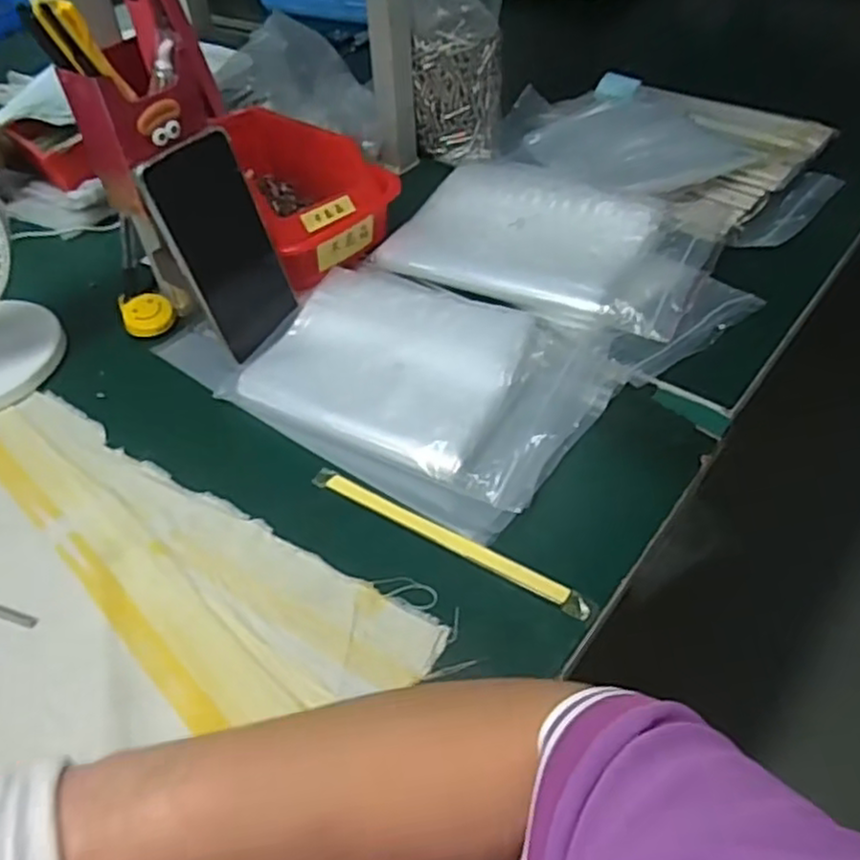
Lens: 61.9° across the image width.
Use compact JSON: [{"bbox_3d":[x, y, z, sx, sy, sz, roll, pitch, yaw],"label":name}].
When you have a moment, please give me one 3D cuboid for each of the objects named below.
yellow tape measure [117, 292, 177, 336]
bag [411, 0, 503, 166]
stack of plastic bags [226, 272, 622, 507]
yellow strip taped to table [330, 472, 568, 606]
[{"bbox_3d":[-0.240,-0.099,0.611,0.044,0.014,0.044,-16,53,-13],"label":"yellow tape measure"},{"bbox_3d":[0.028,-0.356,0.723,0.090,0.154,0.054,0,47,3],"label":"bag"},{"bbox_3d":[-0.003,-0.043,0.529,0.249,0.034,0.180,22,52,22],"label":"stack of plastic bags"},{"bbox_3d":[0.007,0.066,0.454,0.175,0.004,0.013,23,56,23],"label":"yellow strip taped to table"}]

